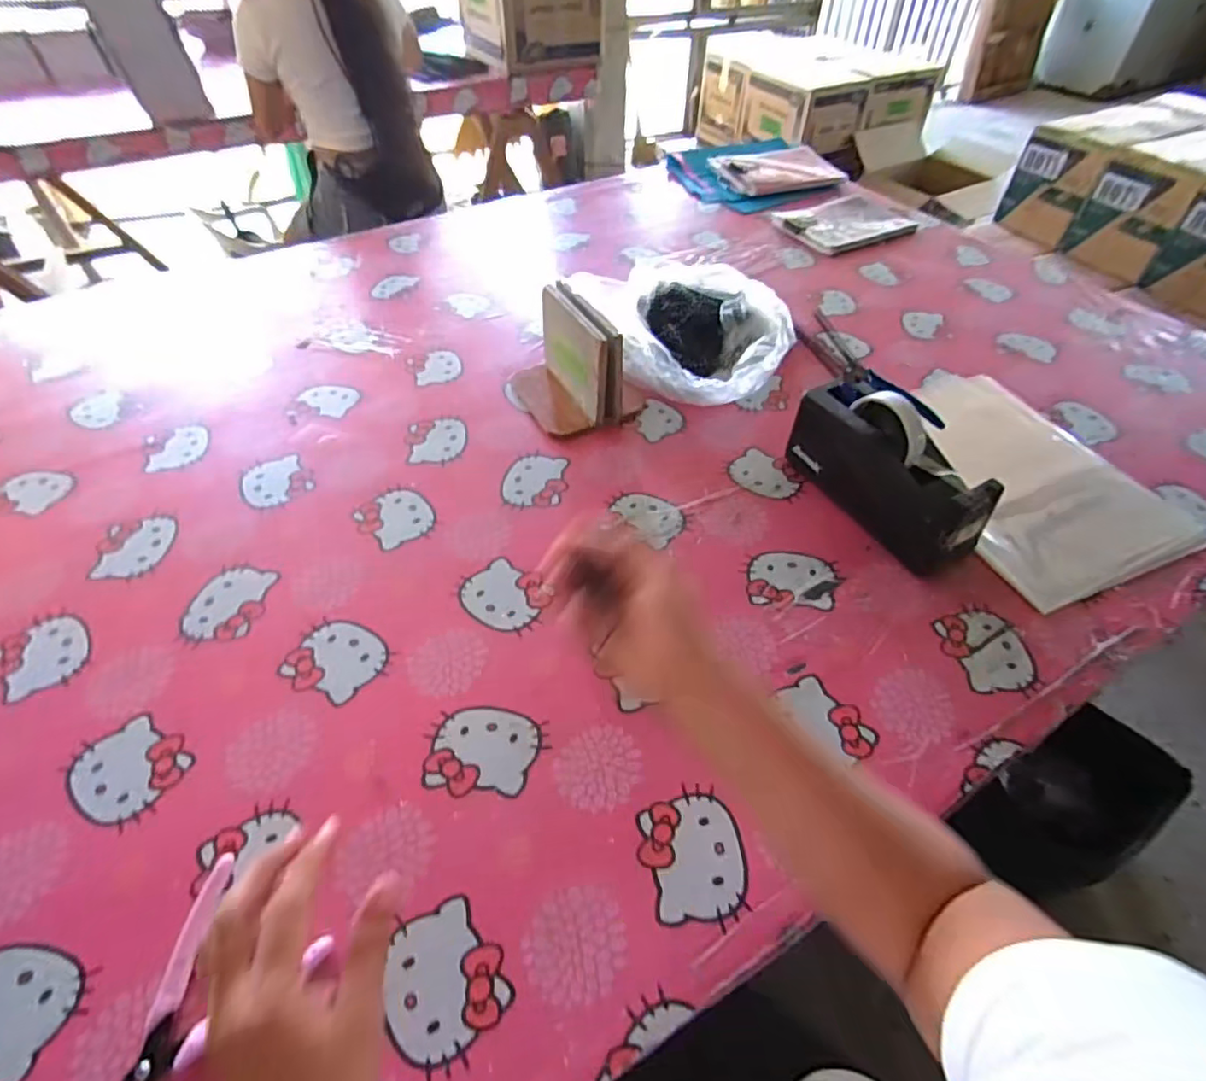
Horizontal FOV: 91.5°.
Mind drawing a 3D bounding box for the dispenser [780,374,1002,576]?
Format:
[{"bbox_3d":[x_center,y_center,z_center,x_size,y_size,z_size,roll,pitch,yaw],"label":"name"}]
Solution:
[{"bbox_3d":[0.286,-0.071,0.593,0.077,0.121,0.204,-24,55,-19],"label":"dispenser"}]

